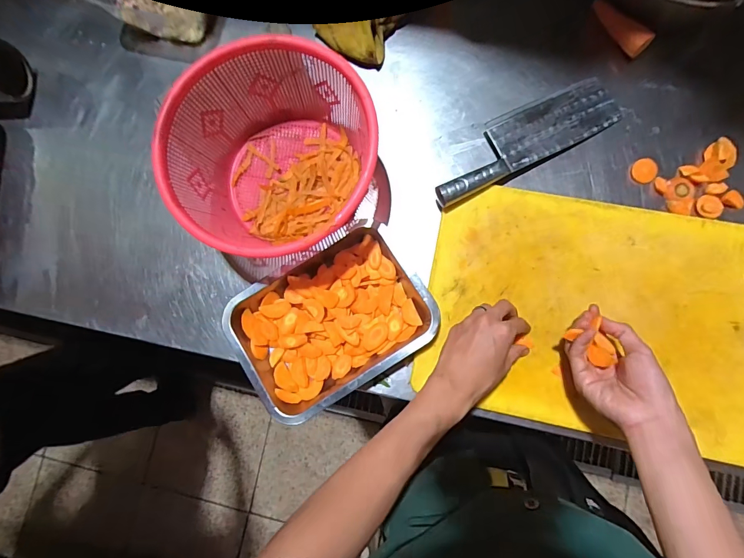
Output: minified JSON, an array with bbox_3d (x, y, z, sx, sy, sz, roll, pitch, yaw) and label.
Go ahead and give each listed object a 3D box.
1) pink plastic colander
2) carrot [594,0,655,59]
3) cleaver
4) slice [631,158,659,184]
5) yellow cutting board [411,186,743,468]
[{"bbox_3d":[-0.116,-0.152,0.485,0.243,0.144,0.228,0,83,5],"label":"pink plastic colander"},{"bbox_3d":[0.347,-0.354,0.519,0.027,0.022,0.097,-29,81,1],"label":"carrot"},{"bbox_3d":[0.208,-0.193,0.516,0.281,0.034,0.072,-27,81,1],"label":"cleaver"},{"bbox_3d":[0.371,-0.148,0.510,0.032,0.008,0.034,10,84,6],"label":"slice"},{"bbox_3d":[0.299,0.046,0.488,0.443,0.011,0.293,10,84,6],"label":"yellow cutting board"}]

